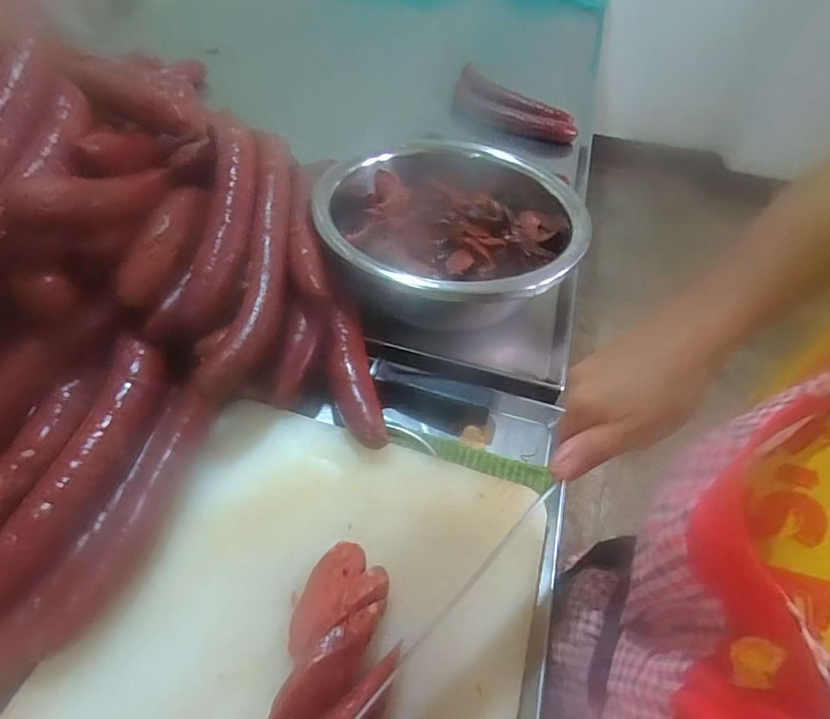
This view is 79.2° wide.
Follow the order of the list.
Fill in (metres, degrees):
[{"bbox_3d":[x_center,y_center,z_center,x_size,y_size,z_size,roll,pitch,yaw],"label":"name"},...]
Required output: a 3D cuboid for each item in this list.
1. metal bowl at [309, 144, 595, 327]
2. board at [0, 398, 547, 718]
[{"bbox_3d":[0.038,-0.139,0.573,0.275,0.102,0.293,3,48,-3],"label":"metal bowl"},{"bbox_3d":[-0.093,0.224,0.294,0.288,0.022,0.437,16,48,9],"label":"board"}]

